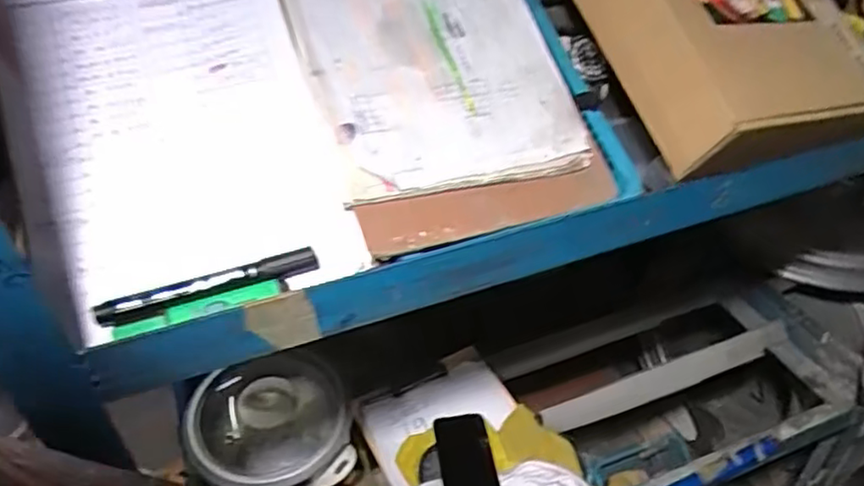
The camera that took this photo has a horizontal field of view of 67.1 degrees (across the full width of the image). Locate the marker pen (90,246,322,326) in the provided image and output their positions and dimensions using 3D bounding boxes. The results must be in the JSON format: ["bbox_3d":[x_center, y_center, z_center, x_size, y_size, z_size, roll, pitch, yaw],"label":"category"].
[{"bbox_3d":[-0.147,0.029,0.433,0.142,0.013,0.013,-16,42,-17],"label":"marker pen"}]

